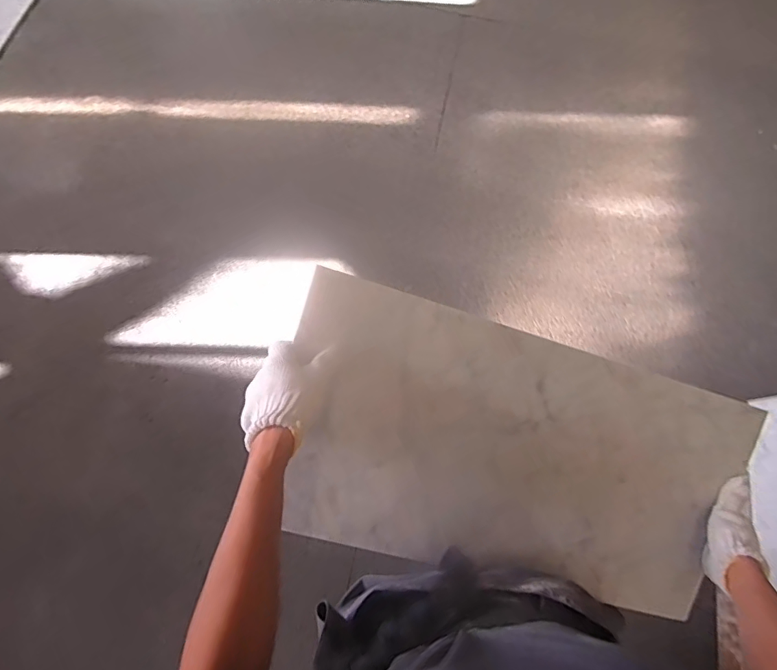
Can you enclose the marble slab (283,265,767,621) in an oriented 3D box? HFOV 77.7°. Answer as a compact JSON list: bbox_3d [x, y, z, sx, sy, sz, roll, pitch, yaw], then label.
[{"bbox_3d":[0.160,0.154,0.590,0.583,0.027,0.297,18,97,-11],"label":"marble slab"}]

